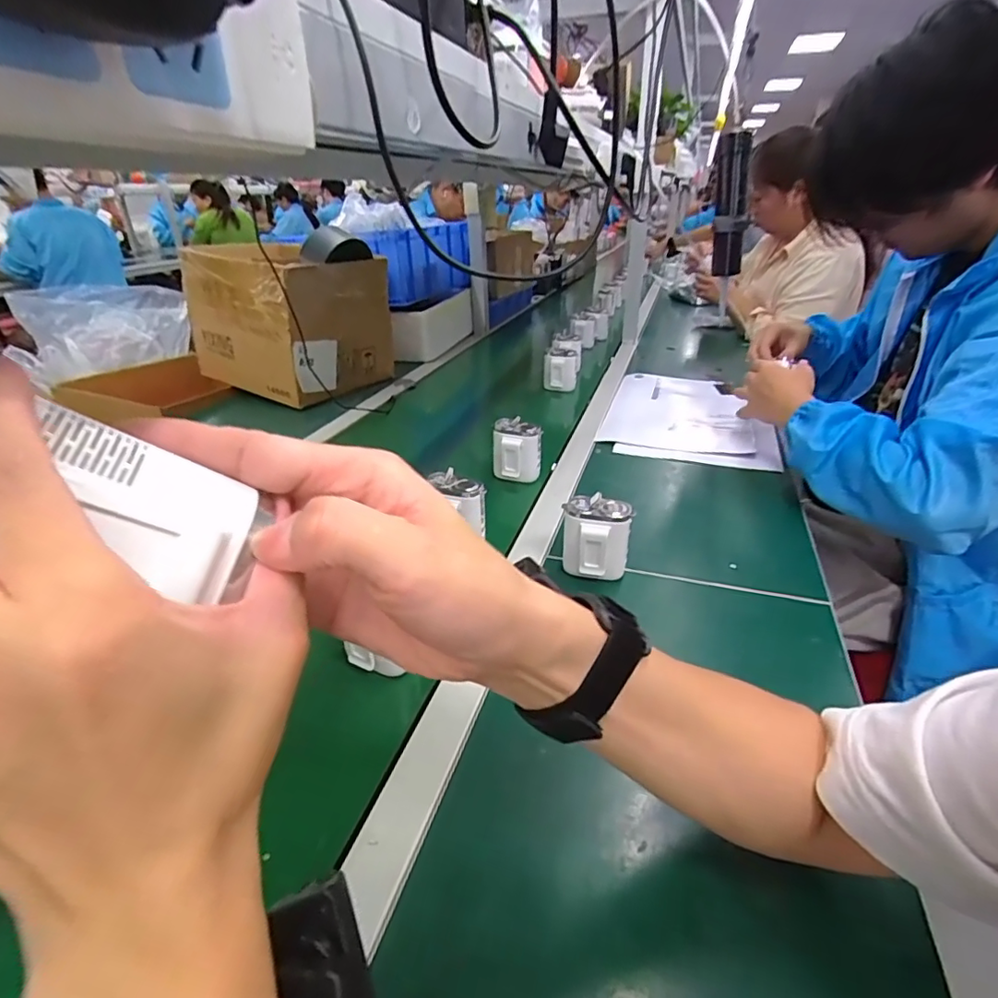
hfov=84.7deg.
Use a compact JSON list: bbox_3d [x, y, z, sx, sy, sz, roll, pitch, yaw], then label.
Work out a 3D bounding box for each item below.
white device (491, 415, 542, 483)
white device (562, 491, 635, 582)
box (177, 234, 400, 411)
[{"bbox_3d":[0.027,-0.072,0.801,0.067,0.088,0.048,11,33,22],"label":"white device"},{"bbox_3d":[0.102,0.041,0.576,0.068,0.082,0.040,4,31,10],"label":"white device"},{"bbox_3d":[-0.446,-0.393,1.192,0.360,0.258,0.275,17,35,29],"label":"box"}]

